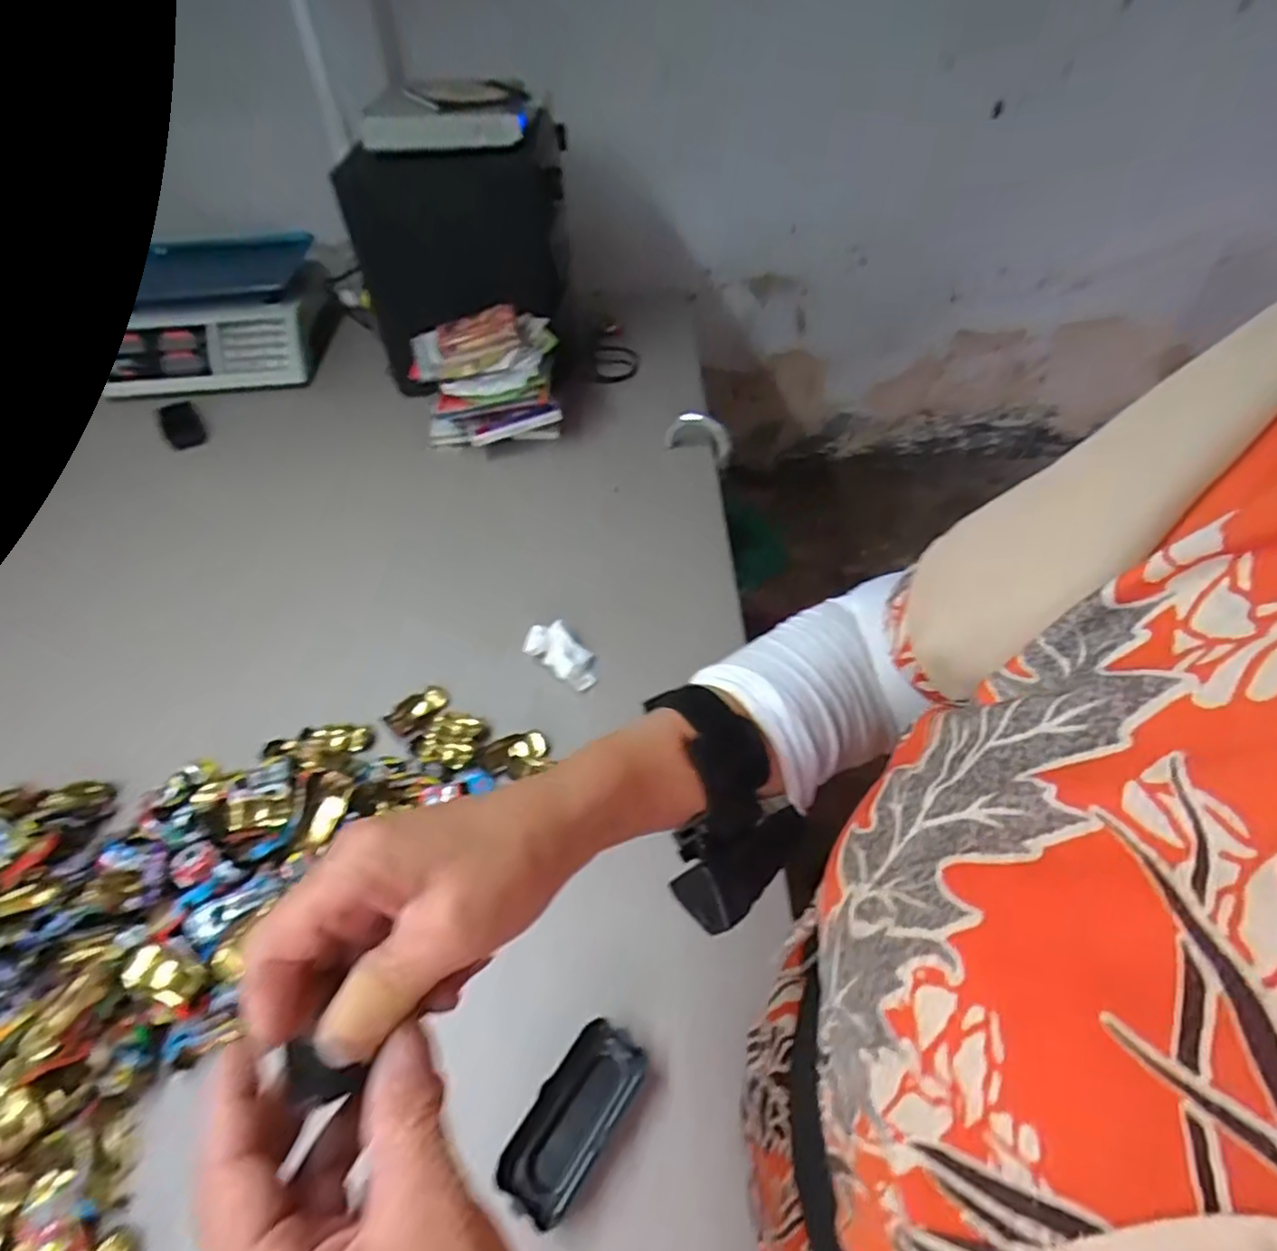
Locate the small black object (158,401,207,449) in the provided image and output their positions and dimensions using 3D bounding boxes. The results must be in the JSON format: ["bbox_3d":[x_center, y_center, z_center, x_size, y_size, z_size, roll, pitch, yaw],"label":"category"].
[{"bbox_3d":[-0.725,-0.318,1.033,0.053,0.025,0.118,-28,53,-21],"label":"small black object"}]

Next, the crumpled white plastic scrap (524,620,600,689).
[{"bbox_3d":[-0.080,0.030,0.688,0.088,0.020,0.045,41,59,12],"label":"crumpled white plastic scrap"}]

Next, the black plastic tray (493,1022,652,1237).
[{"bbox_3d":[-0.041,0.321,0.427,0.050,0.023,0.108,26,54,23],"label":"black plastic tray"}]

